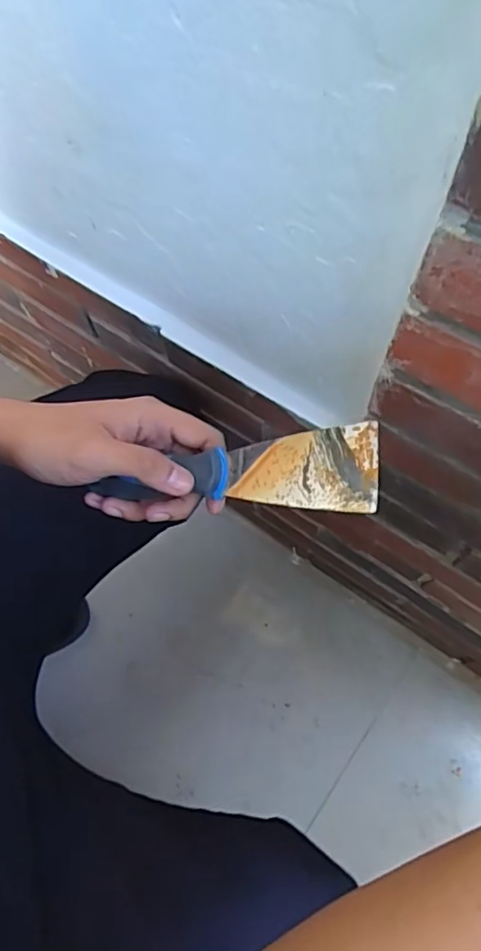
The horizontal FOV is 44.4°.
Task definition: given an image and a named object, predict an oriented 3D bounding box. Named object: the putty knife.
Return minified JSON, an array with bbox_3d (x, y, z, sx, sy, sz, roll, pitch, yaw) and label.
[{"bbox_3d":[-0.007,0.002,0.354,0.180,0.018,0.044,-5,64,27],"label":"putty knife"}]

